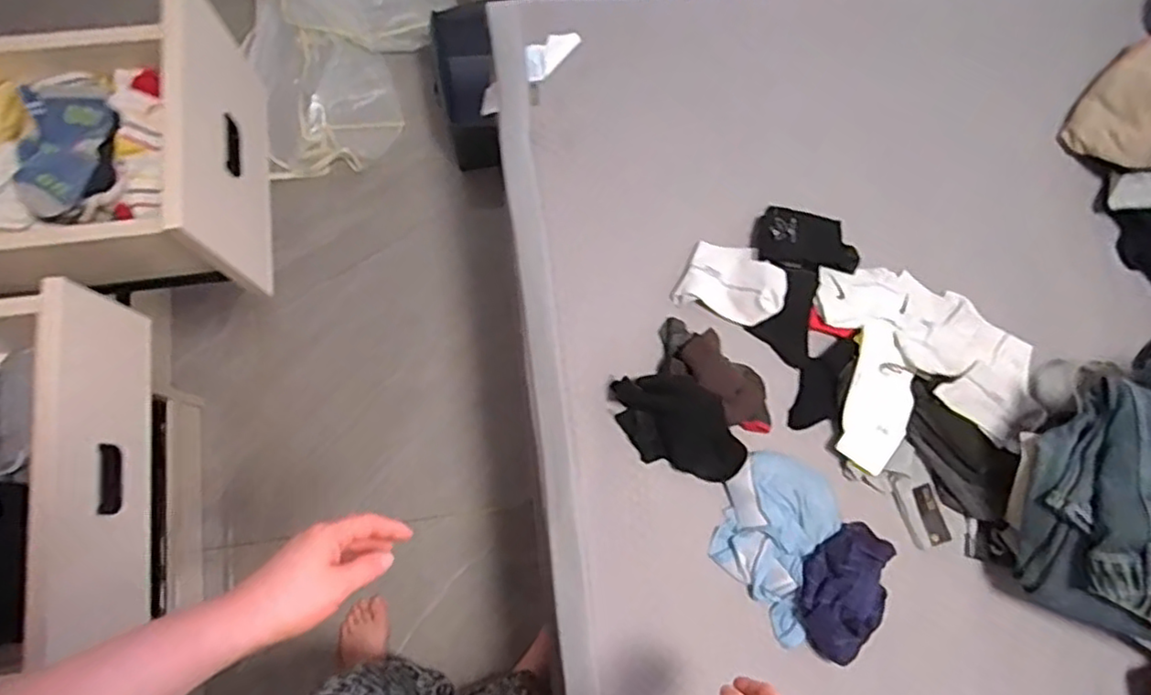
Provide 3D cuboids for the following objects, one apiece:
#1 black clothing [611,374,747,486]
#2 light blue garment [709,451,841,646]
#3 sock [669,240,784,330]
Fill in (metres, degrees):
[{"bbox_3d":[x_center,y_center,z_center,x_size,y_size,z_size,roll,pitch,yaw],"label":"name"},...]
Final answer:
[{"bbox_3d":[0.139,0.102,0.866,0.184,0.046,0.111,15,73,3],"label":"black clothing"},{"bbox_3d":[0.259,0.250,0.852,0.148,0.023,0.212,26,74,6],"label":"light blue garment"},{"bbox_3d":[0.223,-0.093,0.918,0.141,0.032,0.112,20,74,4],"label":"sock"}]

